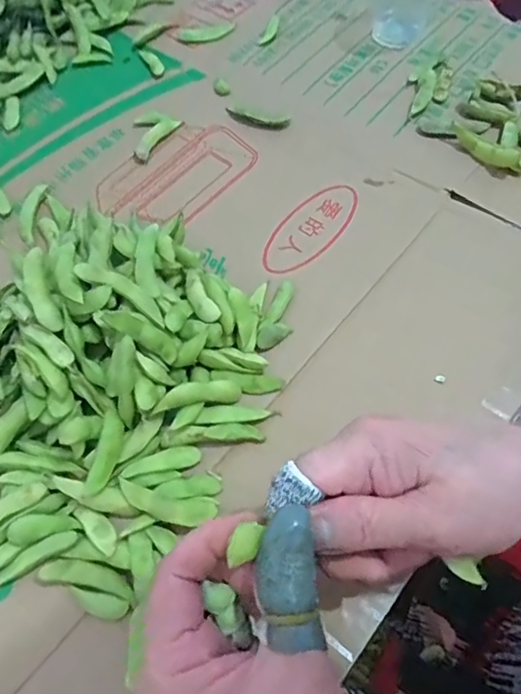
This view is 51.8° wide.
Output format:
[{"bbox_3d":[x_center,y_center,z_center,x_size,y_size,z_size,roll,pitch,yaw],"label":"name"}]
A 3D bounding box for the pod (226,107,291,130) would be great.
[{"bbox_3d":[-0.004,-0.191,0.447,0.058,0.012,0.012,23,66,14],"label":"pod"}]

